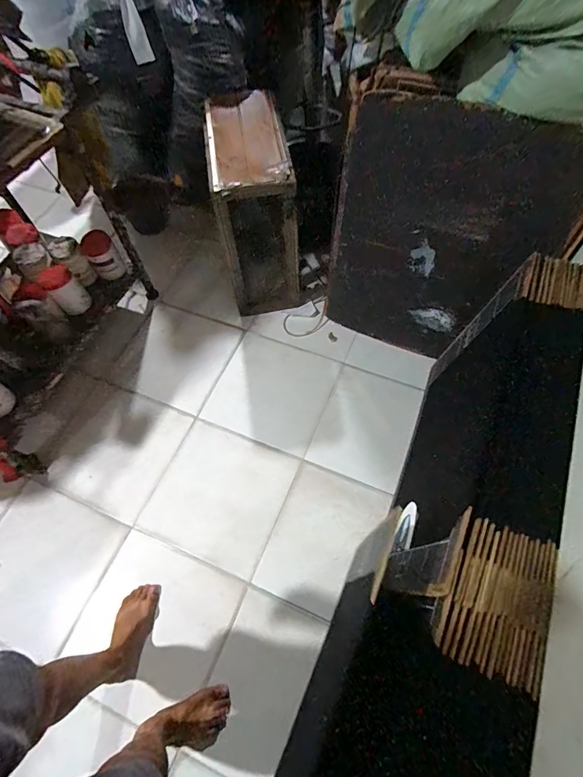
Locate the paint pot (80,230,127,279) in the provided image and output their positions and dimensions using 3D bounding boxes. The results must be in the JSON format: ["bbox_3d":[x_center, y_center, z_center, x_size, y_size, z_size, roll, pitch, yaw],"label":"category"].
[{"bbox_3d":[-0.668,-0.470,1.428,0.103,0.138,0.094,-1,62,2],"label":"paint pot"}]

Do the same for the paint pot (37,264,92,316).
[{"bbox_3d":[-0.780,-0.344,1.373,0.108,0.113,0.116,-41,68,-18],"label":"paint pot"}]

